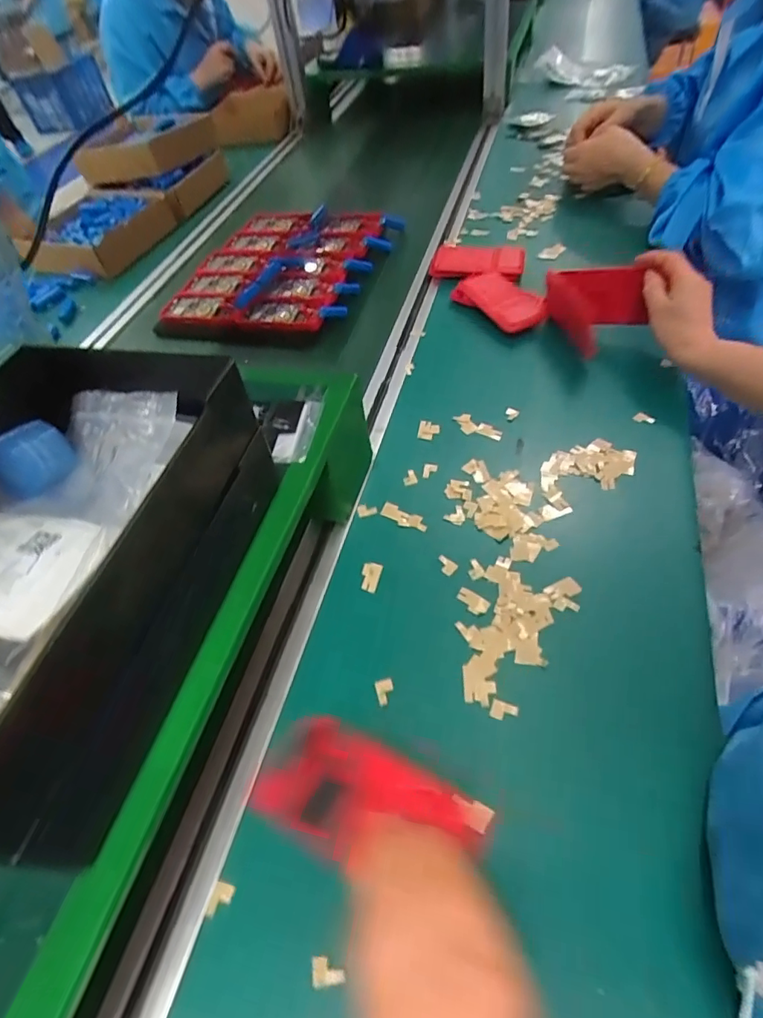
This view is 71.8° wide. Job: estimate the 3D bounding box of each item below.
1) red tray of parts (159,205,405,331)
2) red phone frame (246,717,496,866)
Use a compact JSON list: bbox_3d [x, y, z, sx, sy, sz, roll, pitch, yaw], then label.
[{"bbox_3d":[-0.149,-0.385,0.820,0.278,0.038,0.327,11,54,17],"label":"red tray of parts"},{"bbox_3d":[-0.008,0.164,0.296,0.126,0.007,0.066,16,41,26],"label":"red phone frame"}]

